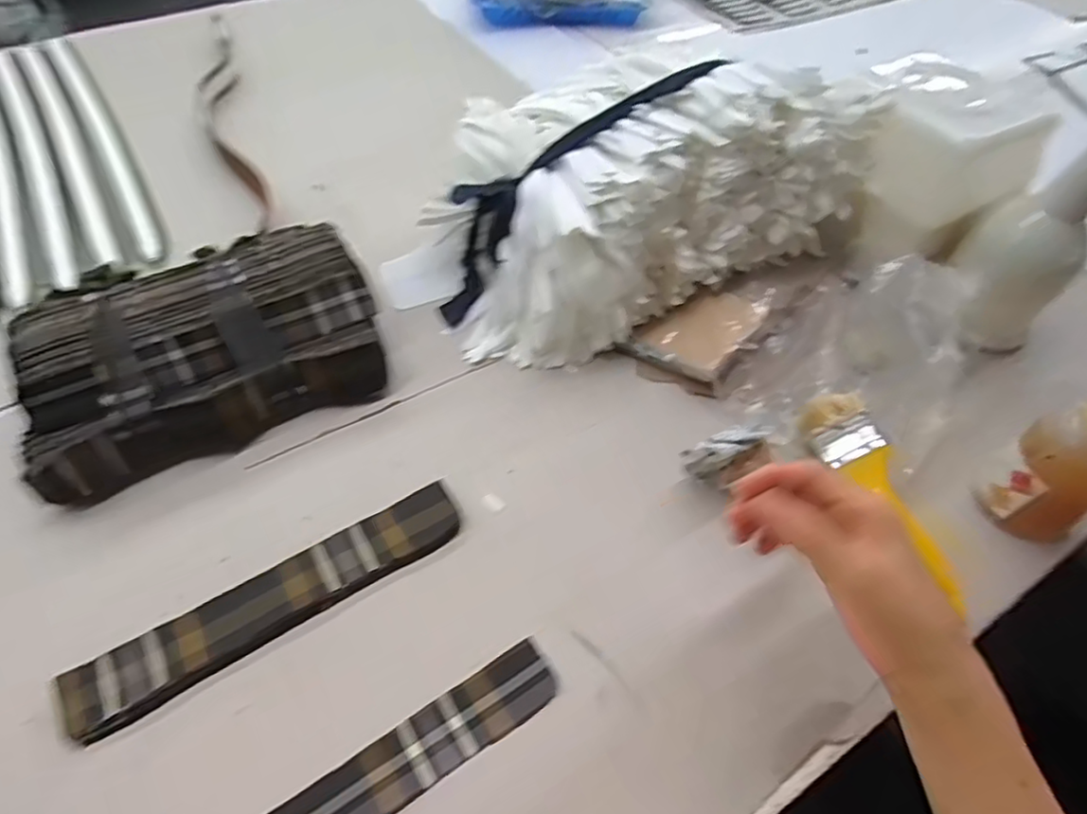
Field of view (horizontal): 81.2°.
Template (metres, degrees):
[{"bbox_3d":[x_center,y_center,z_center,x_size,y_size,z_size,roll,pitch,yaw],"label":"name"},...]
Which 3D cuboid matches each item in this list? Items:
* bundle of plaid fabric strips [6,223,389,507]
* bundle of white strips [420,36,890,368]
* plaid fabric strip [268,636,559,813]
[{"bbox_3d":[-0.282,-0.060,0.528,0.274,0.074,0.196,-24,56,-18],"label":"bundle of plaid fabric strips"},{"bbox_3d":[0.072,-0.205,0.586,0.368,0.165,0.241,-22,55,-16],"label":"bundle of white strips"},{"bbox_3d":[-0.099,0.214,0.356,0.241,0.011,0.040,-27,53,-23],"label":"plaid fabric strip"}]

